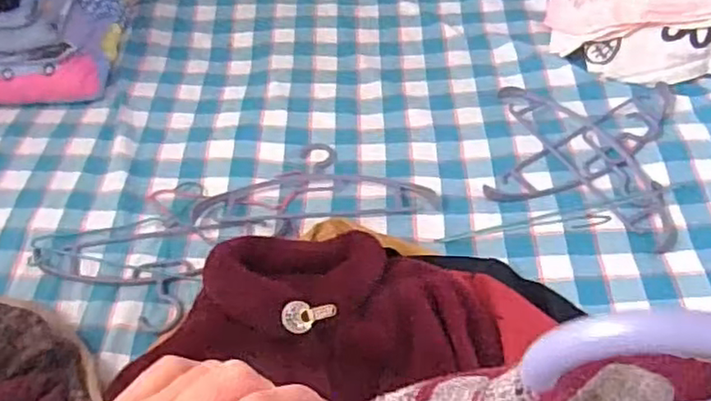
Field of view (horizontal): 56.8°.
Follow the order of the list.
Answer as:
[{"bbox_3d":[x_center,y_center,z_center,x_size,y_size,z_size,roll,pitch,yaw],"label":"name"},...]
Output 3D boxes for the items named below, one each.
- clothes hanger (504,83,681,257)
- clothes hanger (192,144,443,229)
[{"bbox_3d":[0.422,-0.097,1.102,0.171,0.013,0.411,-29,52,-7],"label":"clothes hanger"},{"bbox_3d":[-0.067,-0.031,1.113,0.395,0.016,0.177,-4,48,0],"label":"clothes hanger"}]

